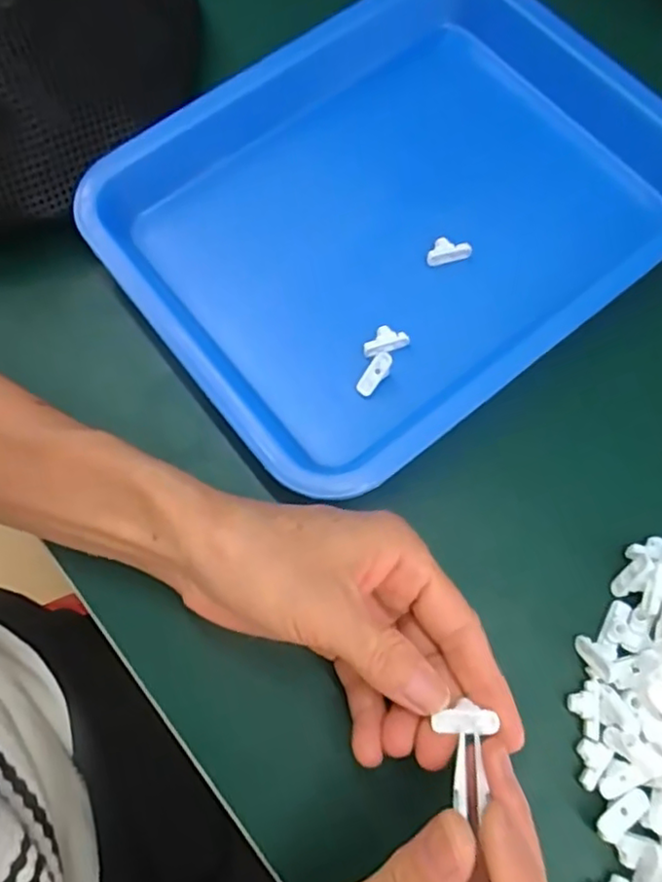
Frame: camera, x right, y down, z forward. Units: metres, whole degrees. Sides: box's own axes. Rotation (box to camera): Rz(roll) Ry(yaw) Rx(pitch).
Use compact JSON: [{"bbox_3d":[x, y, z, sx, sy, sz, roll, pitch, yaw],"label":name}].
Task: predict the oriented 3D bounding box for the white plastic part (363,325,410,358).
[{"bbox_3d":[0.027,-0.051,0.315,0.023,0.007,0.011,-20,73,-5],"label":"white plastic part"}]

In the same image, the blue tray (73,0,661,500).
[{"bbox_3d":[0.037,-0.128,0.328,0.289,0.037,0.224,-38,75,-10],"label":"blue tray"}]

